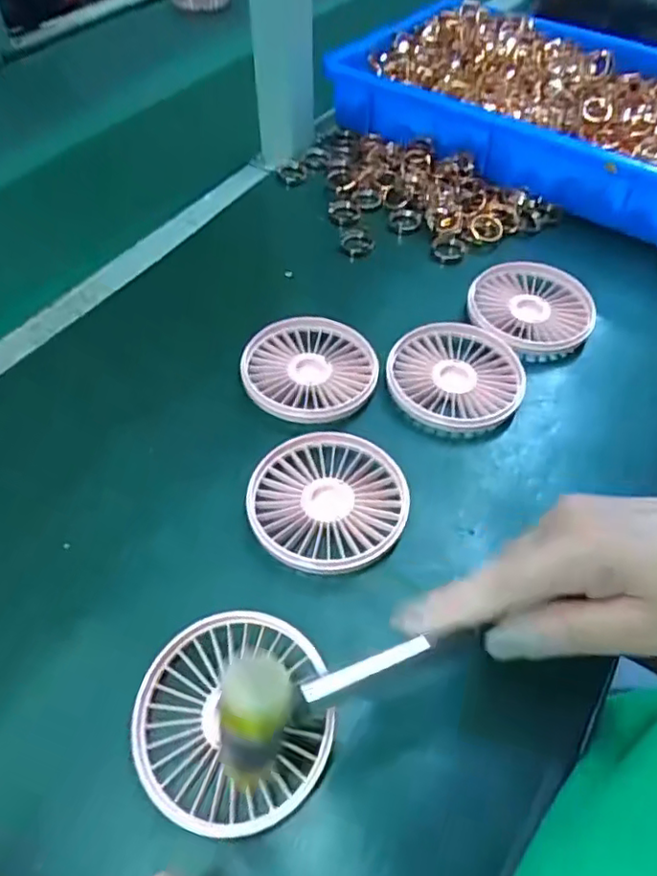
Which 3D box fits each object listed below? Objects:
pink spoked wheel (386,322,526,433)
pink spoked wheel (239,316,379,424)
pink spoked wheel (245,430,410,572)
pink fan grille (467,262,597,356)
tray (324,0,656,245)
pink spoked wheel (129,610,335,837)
[{"bbox_3d":[0.084,-0.041,0.405,0.088,0.015,0.085,1,53,-1],"label":"pink spoked wheel"},{"bbox_3d":[-0.012,-0.045,0.404,0.087,0.011,0.085,1,53,-1],"label":"pink spoked wheel"},{"bbox_3d":[-0.002,0.035,0.345,0.086,0.017,0.087,1,53,-1],"label":"pink spoked wheel"},{"bbox_3d":[0.148,-0.093,0.445,0.088,0.016,0.084,1,53,-1],"label":"pink fan grille"},{"bbox_3d":[0.210,-0.315,0.581,0.347,0.067,0.236,31,58,20],"label":"tray"},{"bbox_3d":[-0.044,0.126,0.276,0.086,0.021,0.087,1,53,-1],"label":"pink spoked wheel"}]

